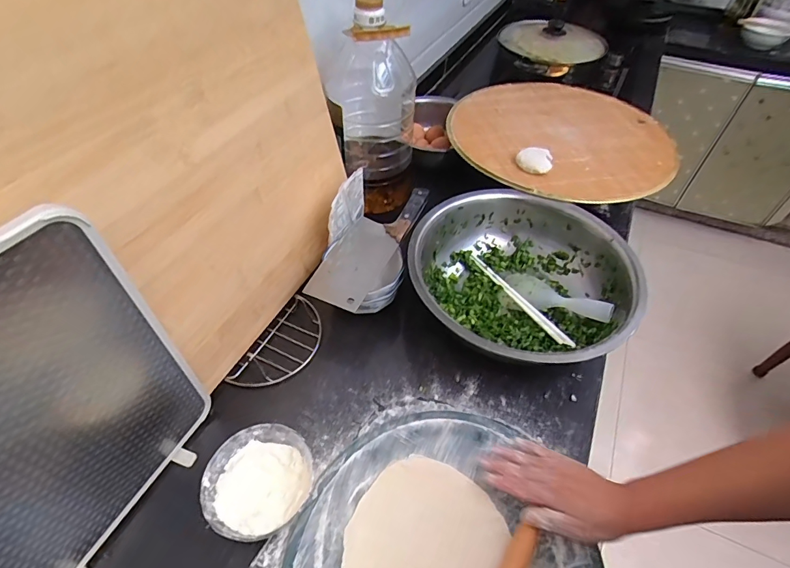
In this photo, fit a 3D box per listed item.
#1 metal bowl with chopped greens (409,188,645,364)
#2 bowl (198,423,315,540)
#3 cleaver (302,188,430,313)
[{"bbox_3d":[0.193,-0.002,0.667,0.315,0.110,0.333,1,49,-1],"label":"metal bowl with chopped greens"},{"bbox_3d":[-0.155,0.230,0.489,0.118,0.047,0.112,1,49,-1],"label":"bowl"},{"bbox_3d":[-0.038,-0.072,0.675,0.092,0.027,0.282,21,52,16],"label":"cleaver"}]

